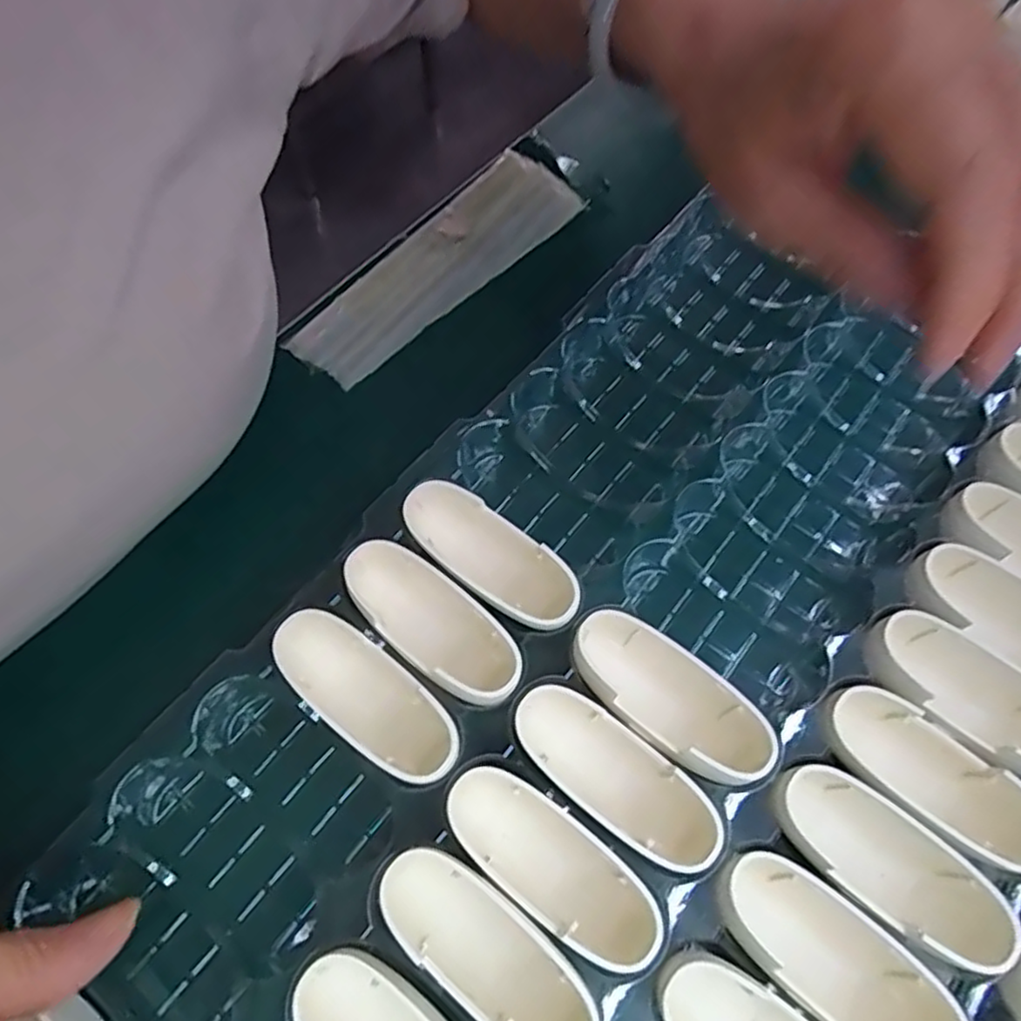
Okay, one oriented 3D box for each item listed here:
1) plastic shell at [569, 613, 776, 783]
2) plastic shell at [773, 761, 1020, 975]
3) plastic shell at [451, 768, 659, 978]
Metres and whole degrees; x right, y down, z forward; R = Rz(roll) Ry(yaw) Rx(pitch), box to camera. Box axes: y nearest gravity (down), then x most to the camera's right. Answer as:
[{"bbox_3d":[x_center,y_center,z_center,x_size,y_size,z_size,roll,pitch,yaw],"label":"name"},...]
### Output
[{"bbox_3d":[0.050,0.062,0.223,0.067,0.025,0.028,34,70,15],"label":"plastic shell"},{"bbox_3d":[0.110,0.104,0.202,0.071,0.020,0.029,37,71,16],"label":"plastic shell"},{"bbox_3d":[0.011,0.105,0.203,0.067,0.023,0.027,34,70,15],"label":"plastic shell"}]

